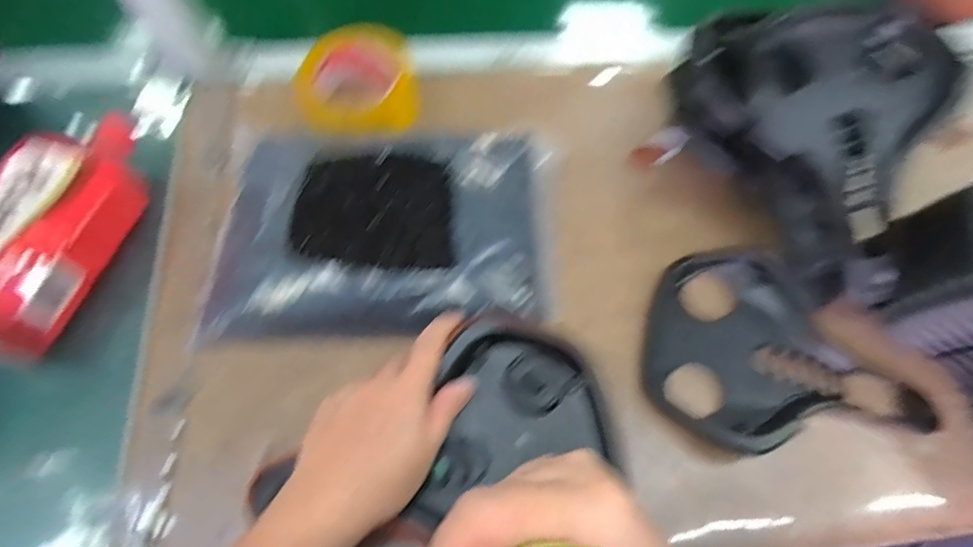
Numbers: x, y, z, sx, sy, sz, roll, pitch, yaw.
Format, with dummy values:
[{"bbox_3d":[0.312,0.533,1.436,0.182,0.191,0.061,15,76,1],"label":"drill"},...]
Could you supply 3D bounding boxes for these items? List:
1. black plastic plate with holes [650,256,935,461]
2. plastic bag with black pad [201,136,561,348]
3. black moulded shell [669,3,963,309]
[{"bbox_3d":[0.249,0.064,0.439,0.222,0.027,0.161,3,64,-2],"label":"black plastic plate with holes"},{"bbox_3d":[-0.084,-0.044,0.446,0.291,0.027,0.191,-3,64,-4],"label":"plastic bag with black pad"},{"bbox_3d":[0.286,-0.124,0.460,0.177,0.139,0.243,-28,69,-15],"label":"black moulded shell"}]

